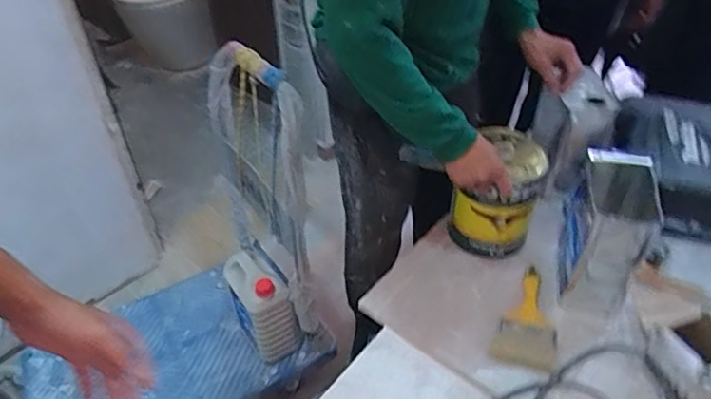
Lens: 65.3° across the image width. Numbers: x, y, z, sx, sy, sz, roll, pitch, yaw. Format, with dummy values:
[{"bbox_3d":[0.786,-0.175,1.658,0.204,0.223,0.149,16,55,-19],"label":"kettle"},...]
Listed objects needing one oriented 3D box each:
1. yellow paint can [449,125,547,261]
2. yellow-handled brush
[{"bbox_3d":[0.294,-0.004,1.134,0.140,0.214,0.176,22,47,24],"label":"yellow paint can"},{"bbox_3d":[0.329,0.218,1.018,0.103,0.027,0.215,18,46,21],"label":"yellow-handled brush"}]

